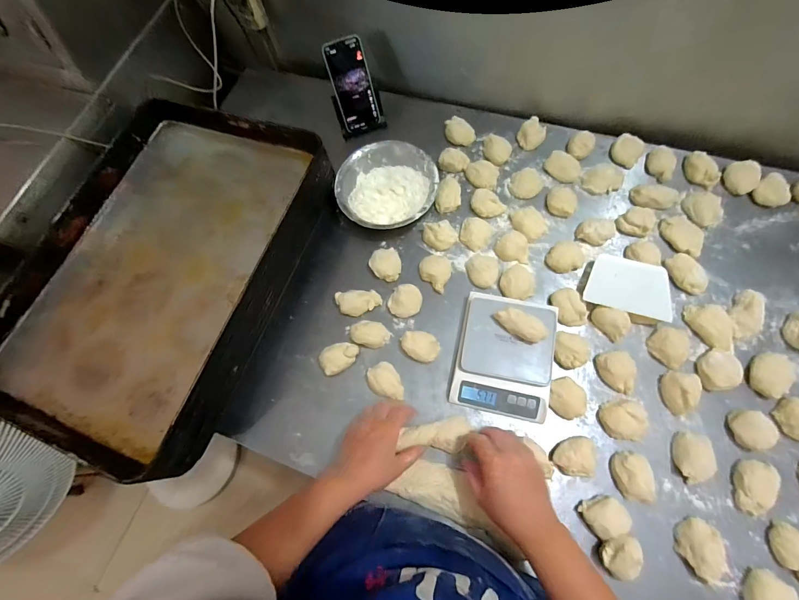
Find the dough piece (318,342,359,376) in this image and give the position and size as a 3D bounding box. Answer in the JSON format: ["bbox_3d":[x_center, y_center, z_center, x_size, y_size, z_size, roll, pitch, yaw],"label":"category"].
[{"bbox_3d":[-0.102,0.097,0.615,0.067,0.023,0.047,-33,70,-6],"label":"dough piece"}]

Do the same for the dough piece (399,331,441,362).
[{"bbox_3d":[0.035,0.078,0.606,0.064,0.032,0.047,17,73,12],"label":"dough piece"}]

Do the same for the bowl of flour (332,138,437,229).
[{"bbox_3d":[-0.026,-0.217,0.701,0.185,0.050,0.186,-2,70,6],"label":"bowl of flour"}]

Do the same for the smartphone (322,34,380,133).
[{"bbox_3d":[-0.093,-0.430,0.728,0.074,0.161,0.013,-21,43,-5],"label":"smartphone"}]

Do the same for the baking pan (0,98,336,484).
[{"bbox_3d":[-0.415,-0.064,0.627,0.411,0.087,0.585,18,73,12],"label":"baking pan"}]

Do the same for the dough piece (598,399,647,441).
[{"bbox_3d":[0.338,0.179,0.538,0.065,0.029,0.055,4,71,8],"label":"dough piece"}]

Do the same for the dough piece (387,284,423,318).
[{"bbox_3d":[0.010,0.001,0.631,0.058,0.027,0.054,-3,70,5],"label":"dough piece"}]

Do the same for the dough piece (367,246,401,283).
[{"bbox_3d":[-0.025,-0.065,0.661,0.056,0.029,0.063,-17,69,0],"label":"dough piece"}]

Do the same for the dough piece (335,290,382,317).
[{"bbox_3d":[-0.072,0.004,0.645,0.077,0.019,0.046,-14,69,1],"label":"dough piece"}]

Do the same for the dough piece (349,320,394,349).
[{"bbox_3d":[-0.049,0.059,0.620,0.066,0.025,0.043,13,72,11],"label":"dough piece"}]

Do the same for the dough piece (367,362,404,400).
[{"bbox_3d":[-0.020,0.136,0.595,0.050,0.030,0.069,-36,71,-7],"label":"dough piece"}]

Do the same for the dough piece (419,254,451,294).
[{"bbox_3d":[0.064,-0.049,0.651,0.056,0.021,0.068,6,71,8],"label":"dough piece"}]

